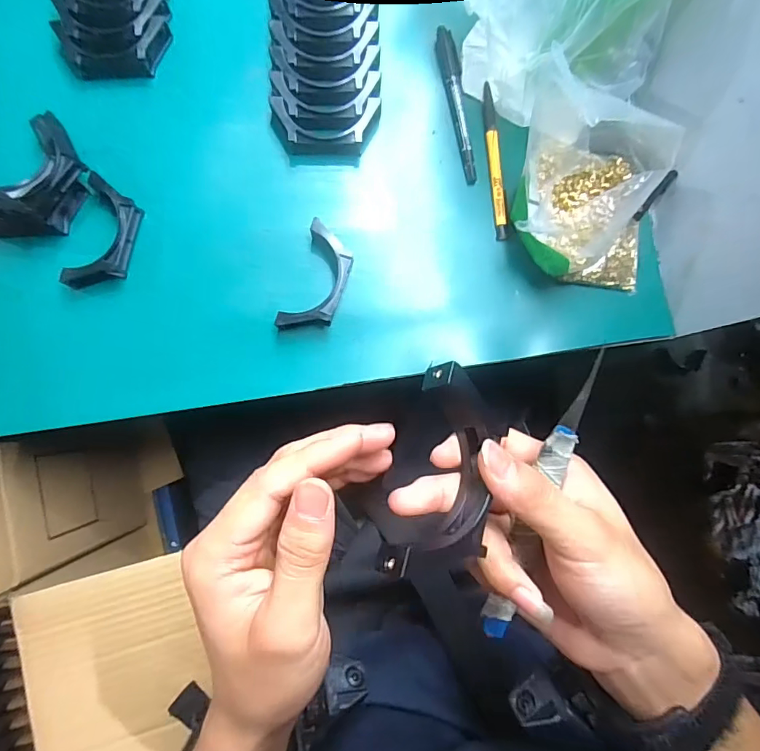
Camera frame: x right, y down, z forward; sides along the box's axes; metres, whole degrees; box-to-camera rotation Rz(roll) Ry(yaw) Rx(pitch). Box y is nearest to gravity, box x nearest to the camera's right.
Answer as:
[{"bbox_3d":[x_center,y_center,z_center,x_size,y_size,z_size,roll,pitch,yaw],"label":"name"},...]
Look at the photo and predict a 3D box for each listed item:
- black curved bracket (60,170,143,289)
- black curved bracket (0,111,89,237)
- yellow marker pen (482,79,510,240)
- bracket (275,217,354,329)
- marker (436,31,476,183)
[{"bbox_3d":[-0.221,-0.112,0.384,0.039,0.021,0.091,11,84,-1],"label":"black curved bracket"},{"bbox_3d":[-0.277,-0.149,0.376,0.066,0.044,0.105,41,85,2],"label":"black curved bracket"},{"bbox_3d":[0.100,-0.186,0.414,0.012,0.009,0.137,-5,85,-3],"label":"yellow marker pen"},{"bbox_3d":[-0.050,-0.079,0.391,0.042,0.017,0.095,18,84,0],"label":"bracket"},{"bbox_3d":[0.067,-0.236,0.416,0.017,0.010,0.137,-9,85,-3],"label":"marker"}]

